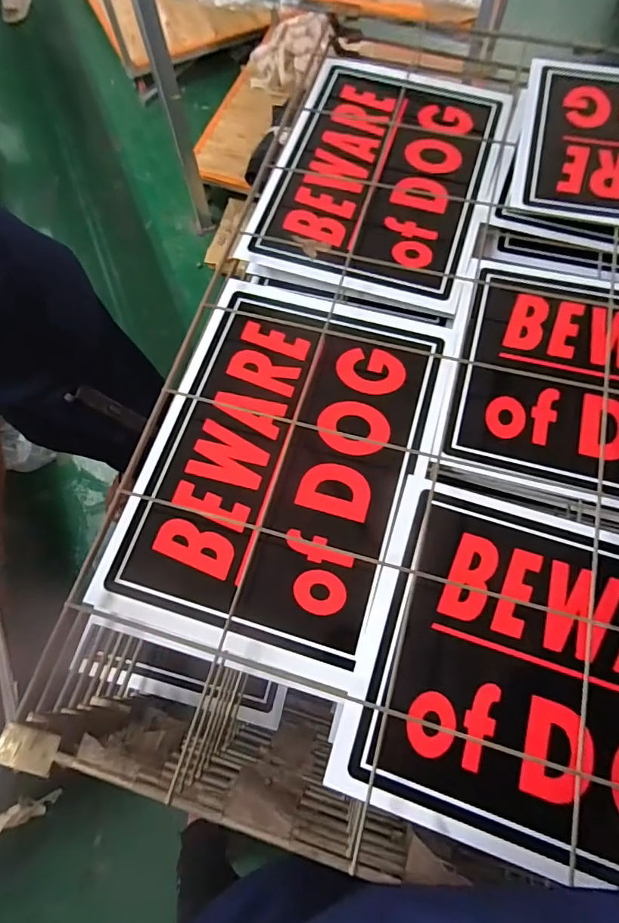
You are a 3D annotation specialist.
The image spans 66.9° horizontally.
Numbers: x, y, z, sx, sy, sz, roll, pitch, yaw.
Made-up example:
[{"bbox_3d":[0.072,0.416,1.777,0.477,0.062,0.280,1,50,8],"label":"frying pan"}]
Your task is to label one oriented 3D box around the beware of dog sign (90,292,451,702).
[{"bbox_3d":[-0.023,-0.008,0.435,0.242,0.010,0.347,15,70,7],"label":"beware of dog sign"}]

